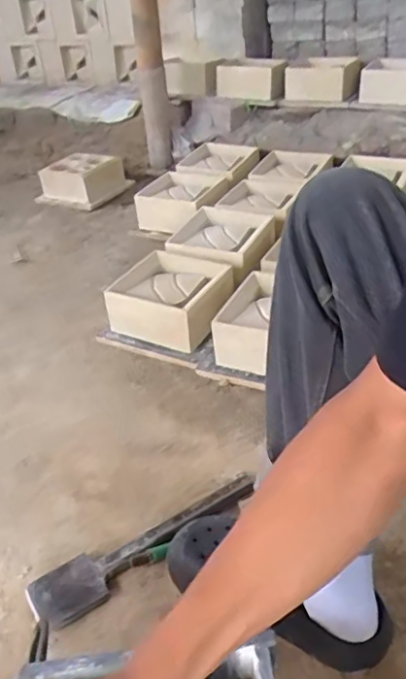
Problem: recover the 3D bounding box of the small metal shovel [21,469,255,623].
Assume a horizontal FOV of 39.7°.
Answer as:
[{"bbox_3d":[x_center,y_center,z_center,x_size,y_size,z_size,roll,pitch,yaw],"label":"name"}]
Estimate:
[{"bbox_3d":[-0.075,0.279,0.782,0.340,0.034,0.080,-25,42,-29],"label":"small metal shovel"}]

